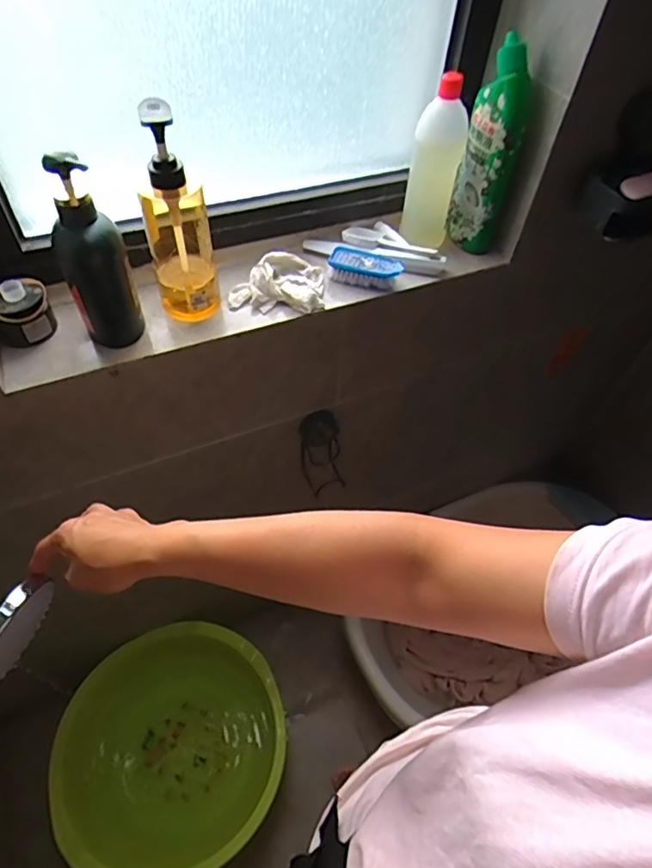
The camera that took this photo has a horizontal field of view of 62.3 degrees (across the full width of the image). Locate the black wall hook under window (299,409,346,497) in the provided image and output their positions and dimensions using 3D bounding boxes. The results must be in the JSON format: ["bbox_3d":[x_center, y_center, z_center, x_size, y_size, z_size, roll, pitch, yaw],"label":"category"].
[{"bbox_3d":[-0.005,0.035,0.882,0.068,0.163,0.060,-17,55,-16],"label":"black wall hook under window"}]

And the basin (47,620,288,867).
[{"bbox_3d":[-0.308,0.660,1.128,0.428,0.173,0.435,2,52,-2],"label":"basin"}]

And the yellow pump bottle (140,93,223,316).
[{"bbox_3d":[-0.162,-0.235,0.586,0.068,0.224,0.068,-11,54,-12],"label":"yellow pump bottle"}]

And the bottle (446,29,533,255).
[{"bbox_3d":[0.202,-0.340,0.671,0.067,0.241,0.044,17,53,9],"label":"bottle"}]

